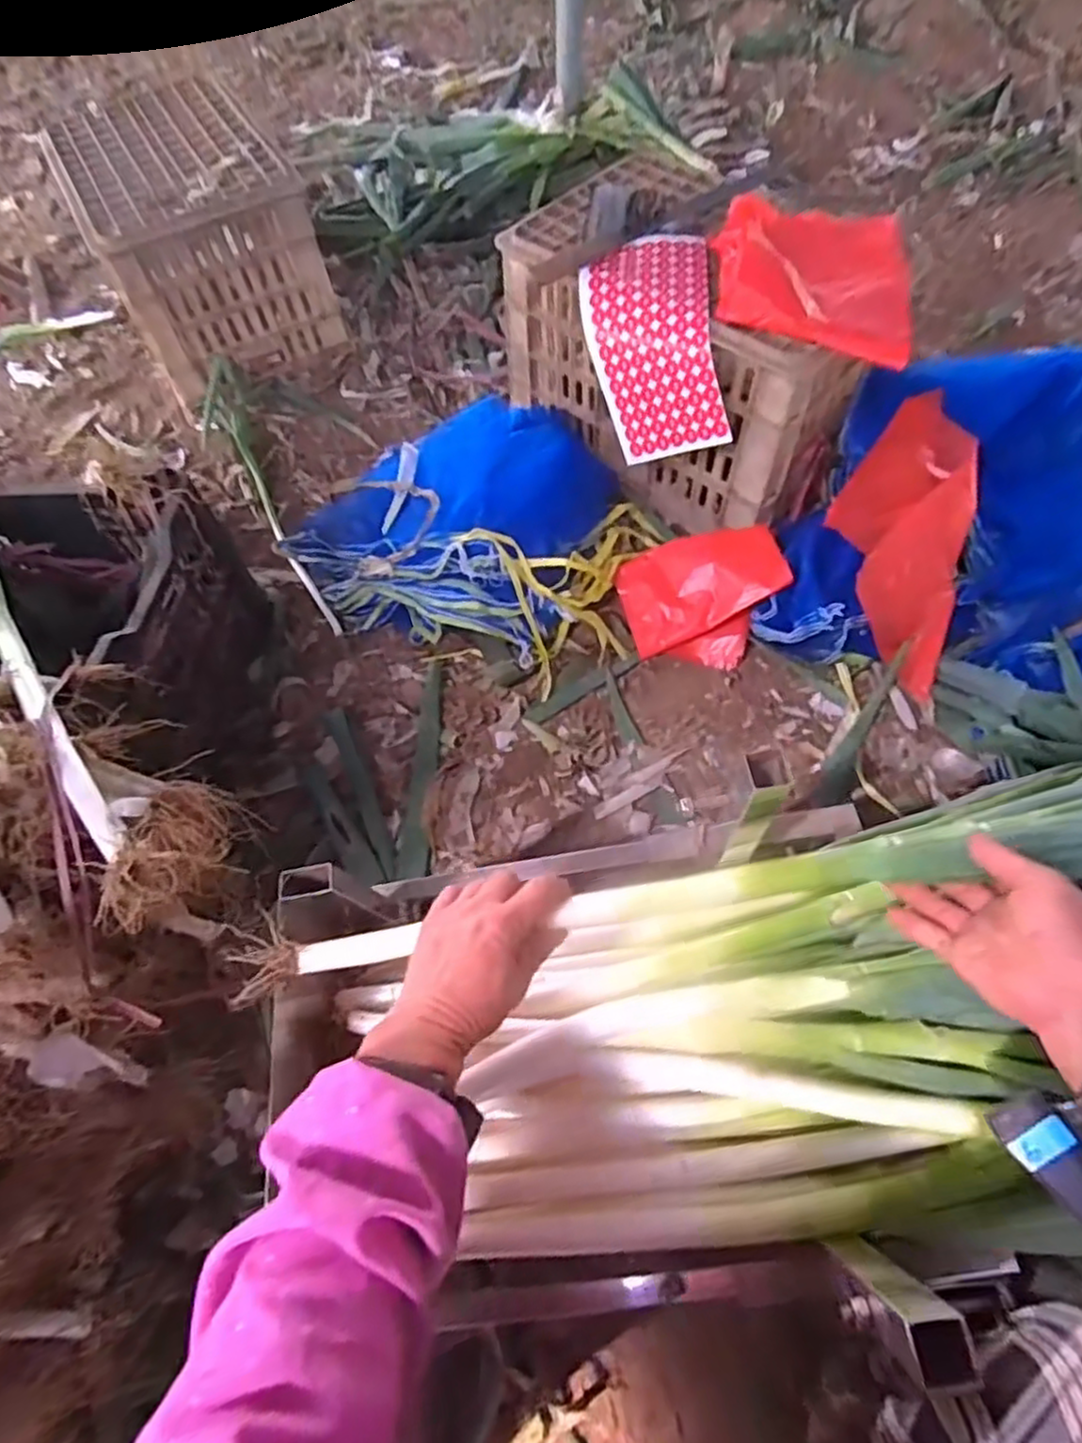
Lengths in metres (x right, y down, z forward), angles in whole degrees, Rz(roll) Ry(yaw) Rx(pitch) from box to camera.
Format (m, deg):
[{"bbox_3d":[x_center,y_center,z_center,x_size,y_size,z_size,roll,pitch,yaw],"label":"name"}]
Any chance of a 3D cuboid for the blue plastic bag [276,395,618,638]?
[{"bbox_3d":[-0.137,-0.330,1.055,0.453,0.133,0.394,15,64,10],"label":"blue plastic bag"}]

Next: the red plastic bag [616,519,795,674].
[{"bbox_3d":[0.219,-0.168,0.957,0.211,0.104,0.156,-6,62,-1],"label":"red plastic bag"}]

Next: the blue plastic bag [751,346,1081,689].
[{"bbox_3d":[0.574,-0.245,0.913,0.445,0.247,0.428,19,65,12],"label":"blue plastic bag"}]

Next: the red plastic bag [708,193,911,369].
[{"bbox_3d":[0.341,-0.574,0.859,0.247,0.045,0.276,10,62,8],"label":"red plastic bag"}]

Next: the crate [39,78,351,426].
[{"bbox_3d":[-0.631,-0.884,1.268,0.334,0.258,0.474,-29,64,-13],"label":"crate"}]

